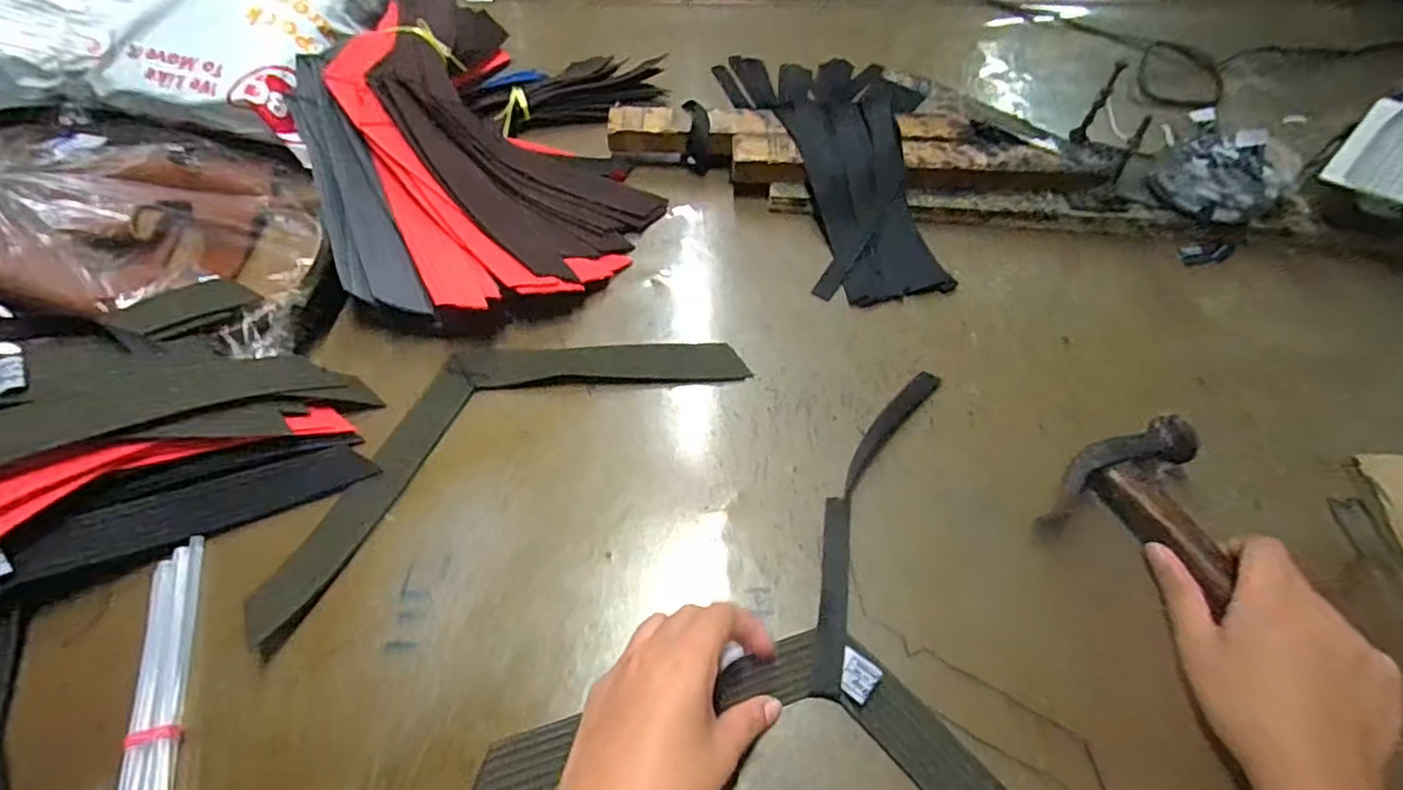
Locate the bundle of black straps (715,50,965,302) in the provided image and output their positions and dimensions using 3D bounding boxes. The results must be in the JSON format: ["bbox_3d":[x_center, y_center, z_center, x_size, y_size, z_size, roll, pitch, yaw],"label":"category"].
[{"bbox_3d":[0.132,-0.246,0.595,0.158,0.066,0.371,-11,56,-7],"label":"bundle of black straps"}]

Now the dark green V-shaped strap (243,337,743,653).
[{"bbox_3d":[-0.138,0.019,0.434,0.327,0.006,0.121,-31,61,-19],"label":"dark green V-shaped strap"}]

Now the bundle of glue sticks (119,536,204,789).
[{"bbox_3d":[-0.281,0.163,0.332,0.021,0.015,0.185,-14,57,-9],"label":"bundle of glue sticks"}]

